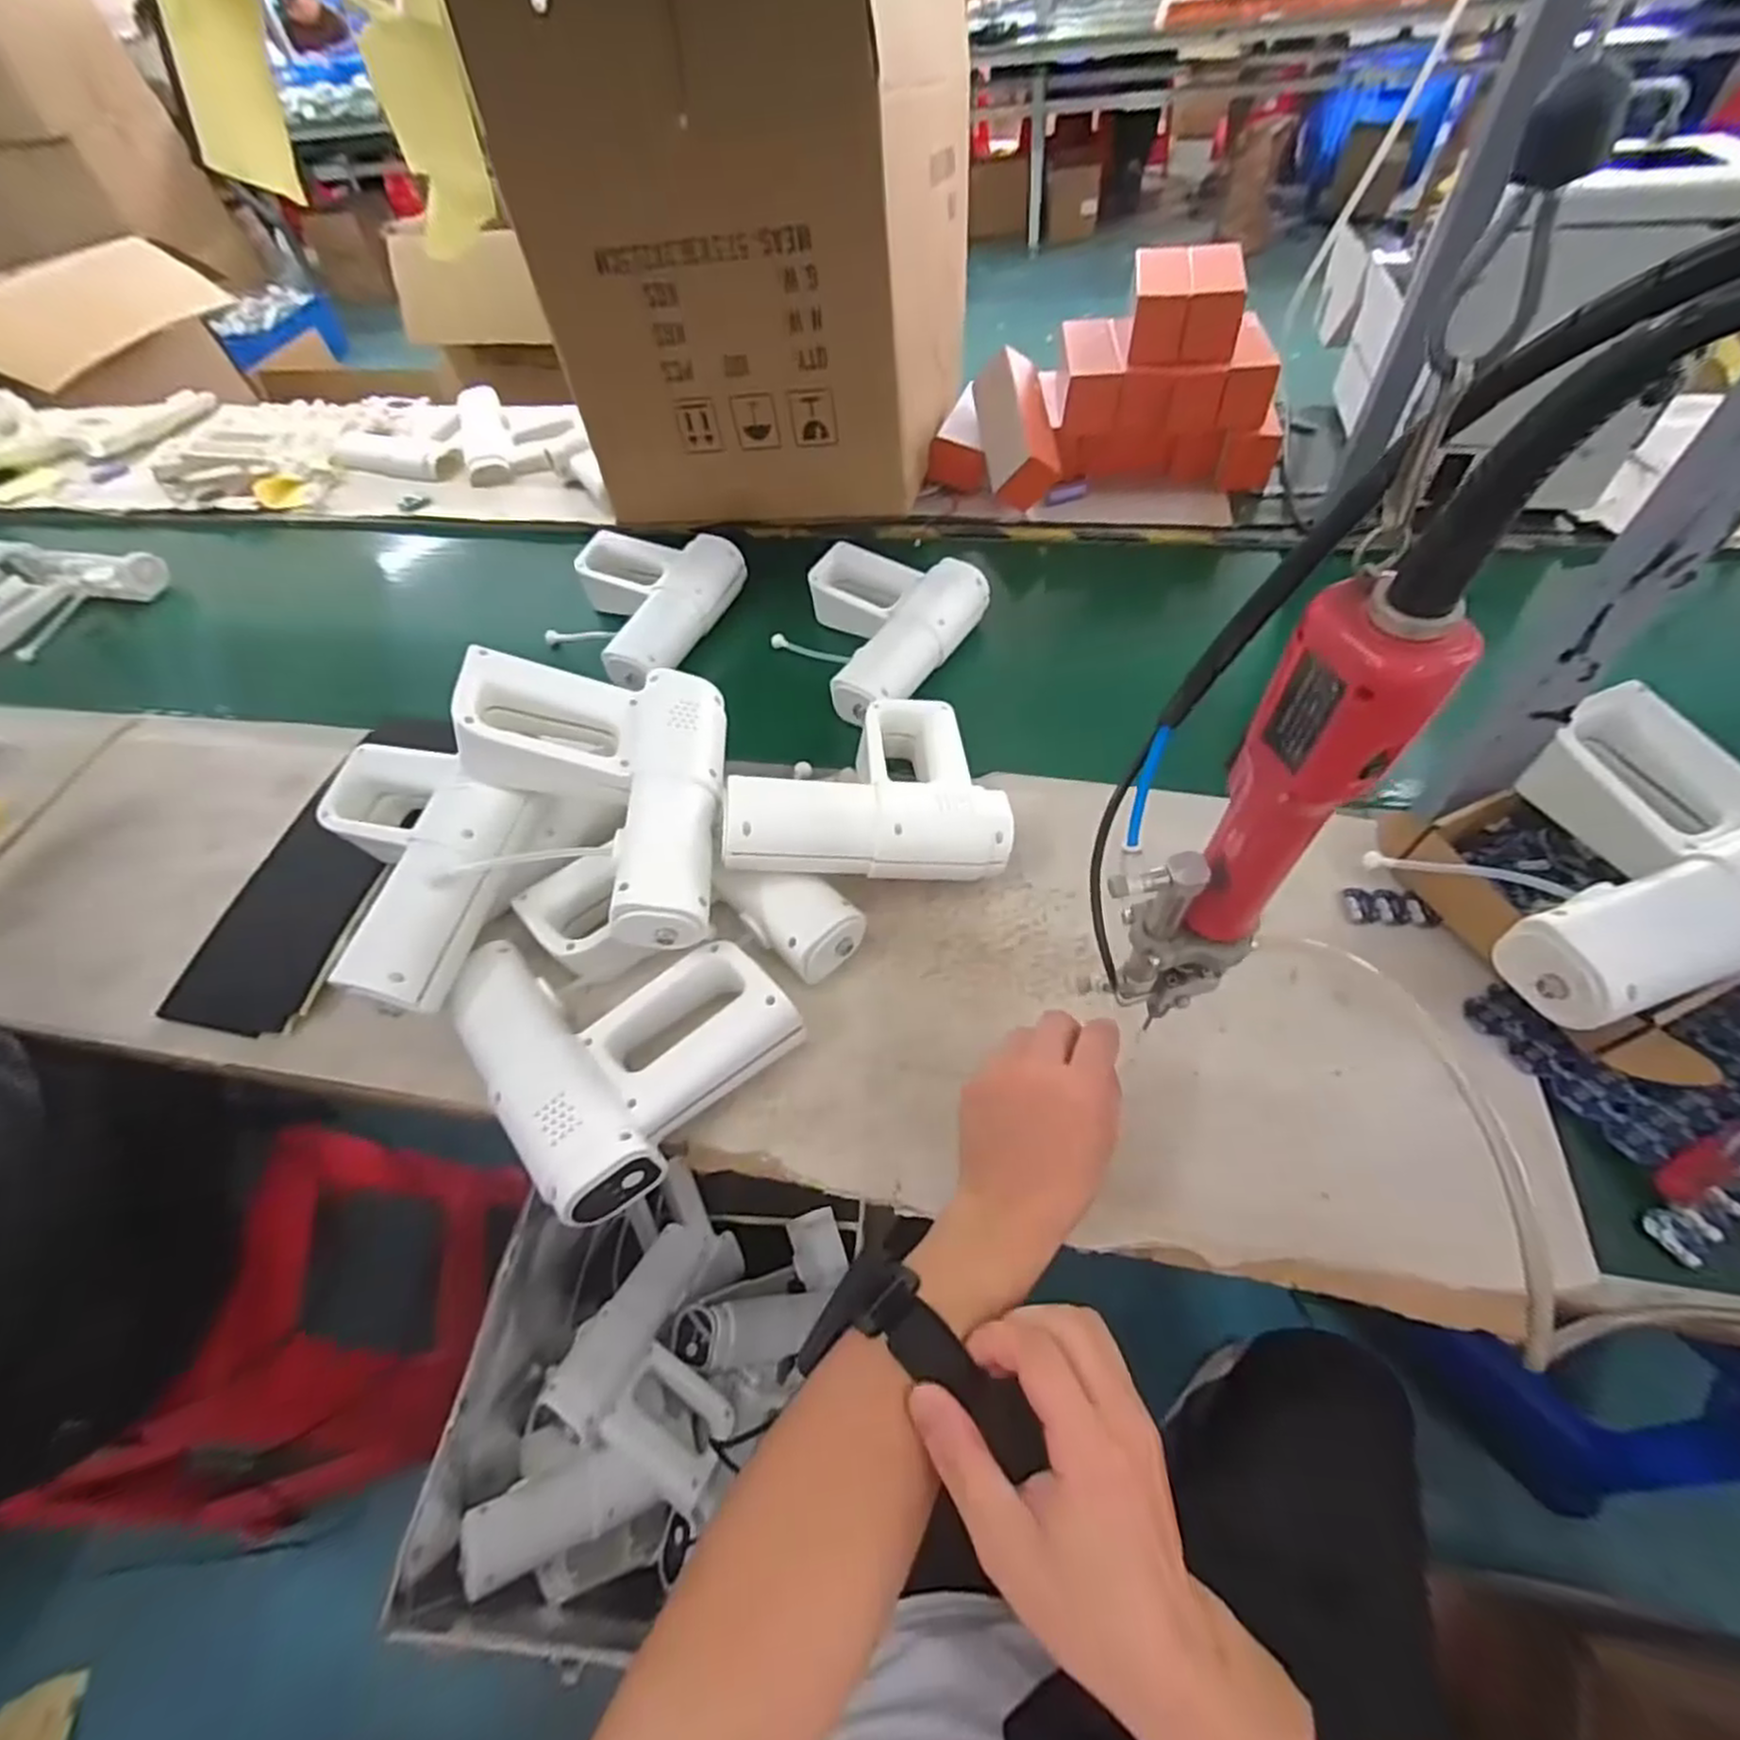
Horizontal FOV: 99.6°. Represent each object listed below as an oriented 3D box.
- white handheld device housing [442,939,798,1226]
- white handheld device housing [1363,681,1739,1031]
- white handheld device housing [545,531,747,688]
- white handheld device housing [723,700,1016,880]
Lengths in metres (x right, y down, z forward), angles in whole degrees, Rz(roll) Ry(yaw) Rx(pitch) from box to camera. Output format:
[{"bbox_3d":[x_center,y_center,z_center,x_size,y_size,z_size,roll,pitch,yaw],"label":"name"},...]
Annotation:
[{"bbox_3d":[-0.168,0.104,0.511,0.177,0.065,0.197,-37,61,-18],"label":"white handheld device housing"},{"bbox_3d":[0.455,-0.013,0.454,0.207,0.075,0.183,-18,55,-7],"label":"white handheld device housing"},{"bbox_3d":[-0.260,-0.292,0.819,0.182,0.061,0.211,15,58,16],"label":"white handheld device housing"},{"bbox_3d":[-0.009,-0.071,0.573,0.207,0.075,0.187,2,55,-13],"label":"white handheld device housing"}]

